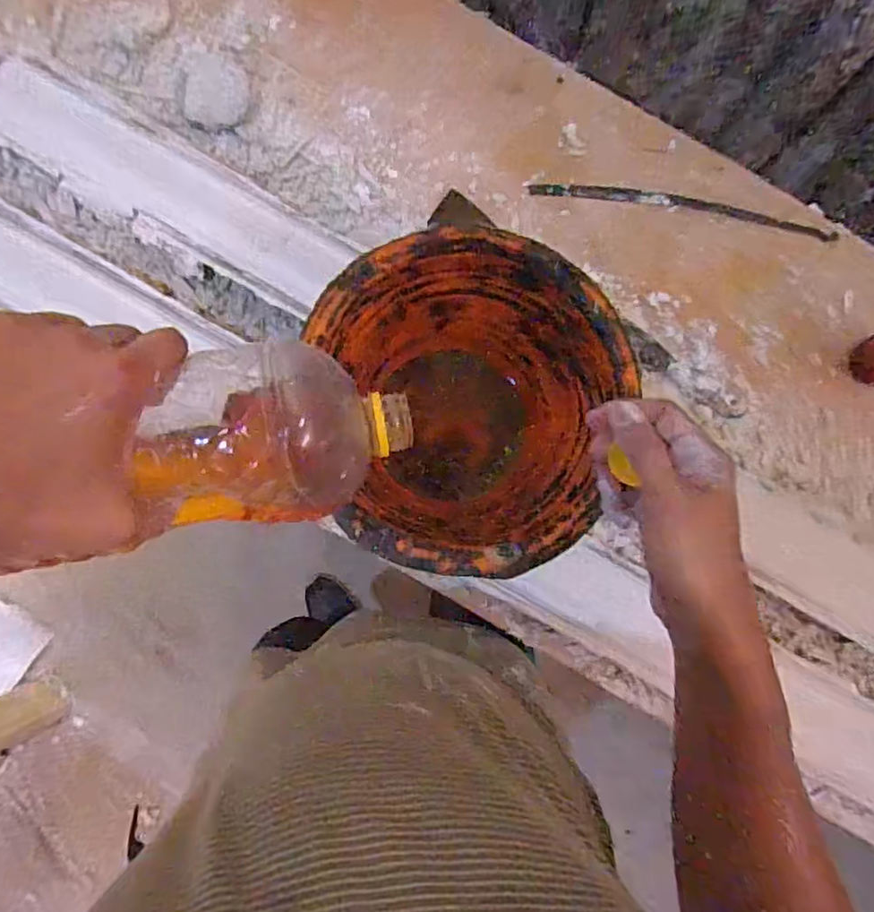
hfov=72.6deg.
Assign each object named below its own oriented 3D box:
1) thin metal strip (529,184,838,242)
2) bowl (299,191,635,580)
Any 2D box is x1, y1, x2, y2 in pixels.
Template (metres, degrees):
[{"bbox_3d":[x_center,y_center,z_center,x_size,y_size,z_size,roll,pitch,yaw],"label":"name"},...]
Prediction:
[{"bbox_3d":[0.287,-0.287,0.688,0.356,0.009,0.024,9,83,-3],"label":"thin metal strip"},{"bbox_3d":[0.014,-0.026,0.518,0.235,0.167,0.233,0,85,-2],"label":"bowl"}]

